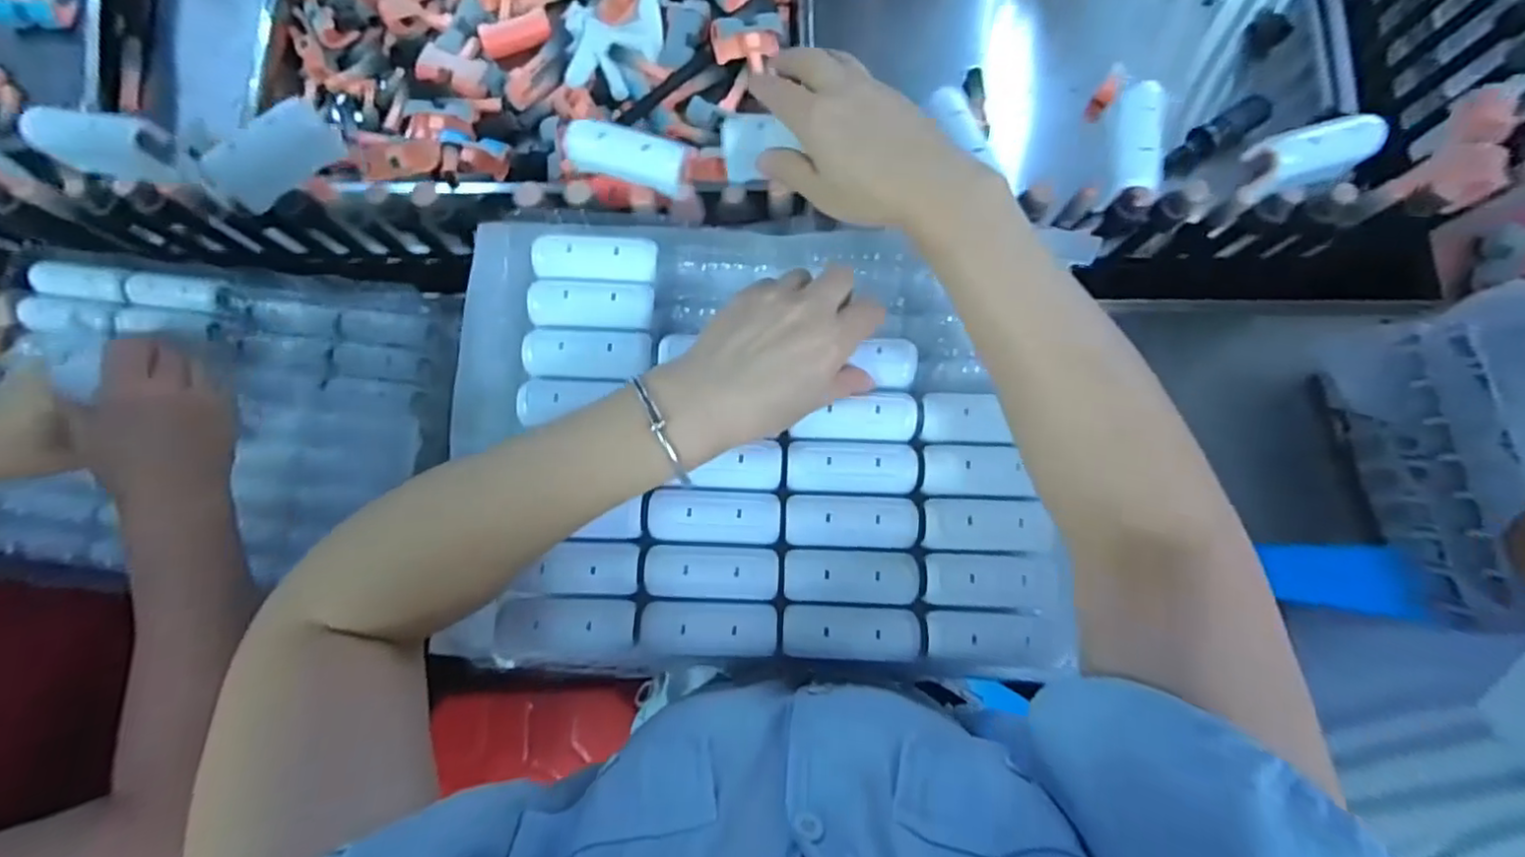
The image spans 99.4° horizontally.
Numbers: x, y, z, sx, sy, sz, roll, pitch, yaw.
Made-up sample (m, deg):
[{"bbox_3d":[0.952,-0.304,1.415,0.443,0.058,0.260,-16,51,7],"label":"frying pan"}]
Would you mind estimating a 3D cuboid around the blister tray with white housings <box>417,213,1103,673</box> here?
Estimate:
[{"bbox_3d":[-0.010,0.004,0.384,0.350,0.030,0.258,2,76,0],"label":"blister tray with white housings"}]

